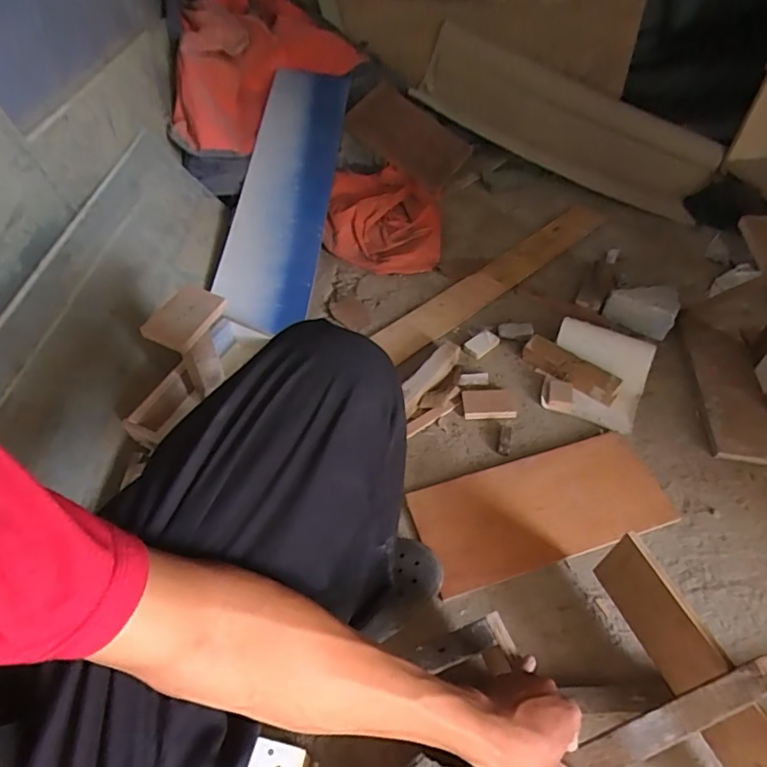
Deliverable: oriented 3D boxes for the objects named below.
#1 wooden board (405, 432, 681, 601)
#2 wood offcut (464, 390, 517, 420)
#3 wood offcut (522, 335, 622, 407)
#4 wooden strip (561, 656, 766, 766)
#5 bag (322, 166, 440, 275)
[{"bbox_3d":[0.255,0.198,0.810,0.398,0.021,0.177,-16,50,-9],"label":"wooden board"},{"bbox_3d":[0.198,0.038,0.941,0.095,0.013,0.067,-2,49,3],"label":"wood offcut"},{"bbox_3d":[0.358,-0.028,0.964,0.188,0.017,0.061,32,83,23],"label":"wood offcut"},{"bbox_3d":[0.192,0.343,0.455,0.413,0.017,0.030,-18,50,-9],"label":"wooden strip"},{"bbox_3d":[0.004,-0.440,1.311,0.286,0.130,0.386,2,49,6],"label":"bag"}]

